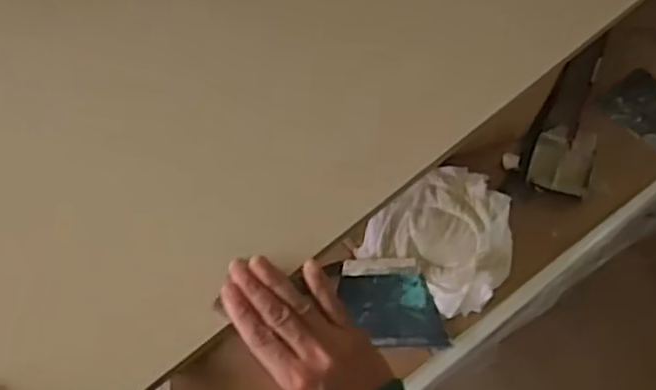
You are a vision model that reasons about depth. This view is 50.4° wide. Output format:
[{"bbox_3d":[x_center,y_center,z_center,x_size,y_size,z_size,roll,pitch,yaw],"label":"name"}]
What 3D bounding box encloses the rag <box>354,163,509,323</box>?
[{"bbox_3d":[0.137,0.044,0.789,0.150,0.030,0.152,38,70,14],"label":"rag"}]

